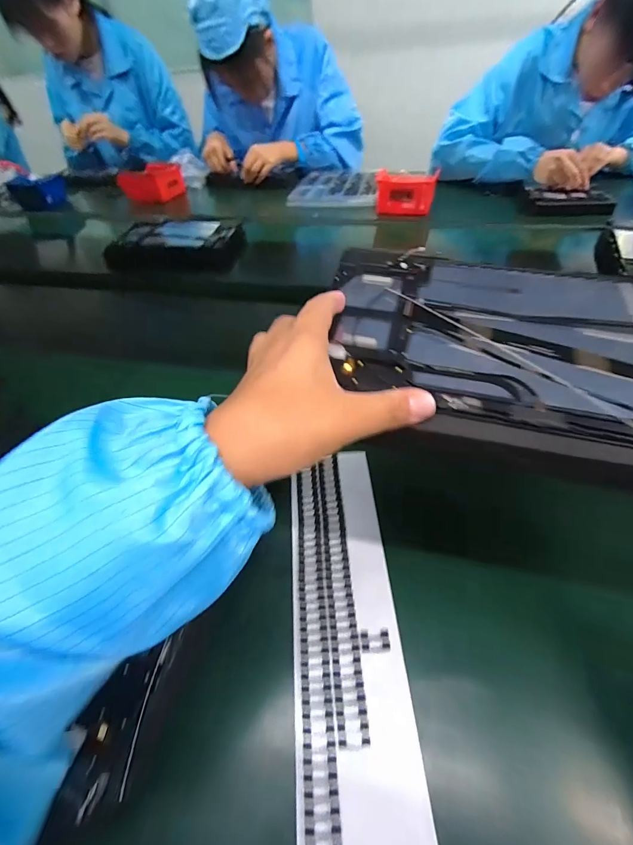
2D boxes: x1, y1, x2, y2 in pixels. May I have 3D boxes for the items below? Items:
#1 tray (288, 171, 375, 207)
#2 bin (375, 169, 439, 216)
[{"bbox_3d":[0.047,-0.599,0.956,0.209,0.028,0.303,3,48,7],"label":"tray"},{"bbox_3d":[0.196,-0.504,0.818,0.130,0.061,0.105,7,49,11],"label":"bin"}]

